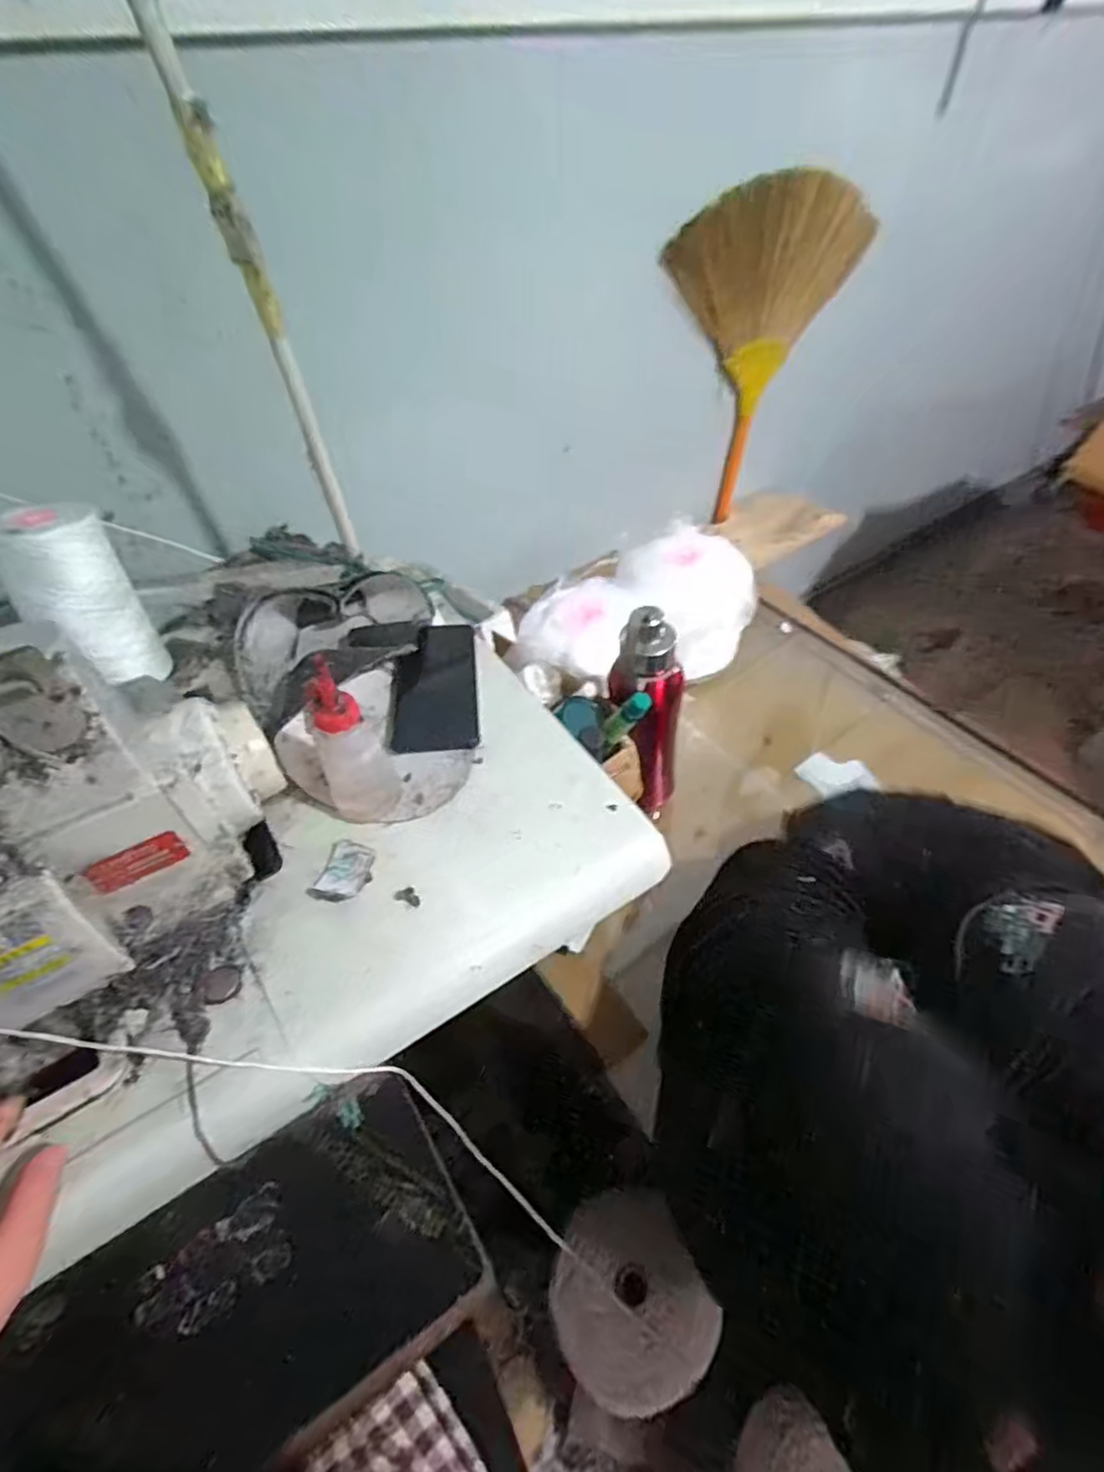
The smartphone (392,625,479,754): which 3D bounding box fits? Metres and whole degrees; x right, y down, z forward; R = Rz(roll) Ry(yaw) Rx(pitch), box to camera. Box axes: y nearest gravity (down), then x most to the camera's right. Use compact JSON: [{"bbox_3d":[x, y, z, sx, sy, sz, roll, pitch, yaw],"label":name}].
[{"bbox_3d":[-0.112,-0.050,0.620,0.077,0.007,0.164,-6,48,-3],"label":"smartphone"}]

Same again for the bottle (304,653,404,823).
[{"bbox_3d":[-0.154,0.015,0.486,0.049,0.125,0.043,8,49,9],"label":"bottle"}]

